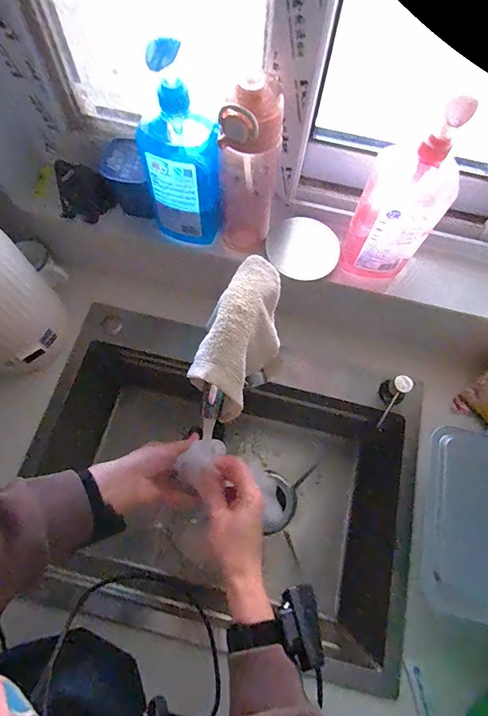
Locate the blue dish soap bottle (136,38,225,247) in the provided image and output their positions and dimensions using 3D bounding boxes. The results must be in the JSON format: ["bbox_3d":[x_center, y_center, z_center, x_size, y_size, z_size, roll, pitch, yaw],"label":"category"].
[{"bbox_3d":[-0.078,-0.245,0.505,0.099,0.261,0.071,-10,70,-6],"label":"blue dish soap bottle"}]

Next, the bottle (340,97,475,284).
[{"bbox_3d":[0.197,-0.193,0.494,0.099,0.247,0.055,18,69,4],"label":"bottle"}]

